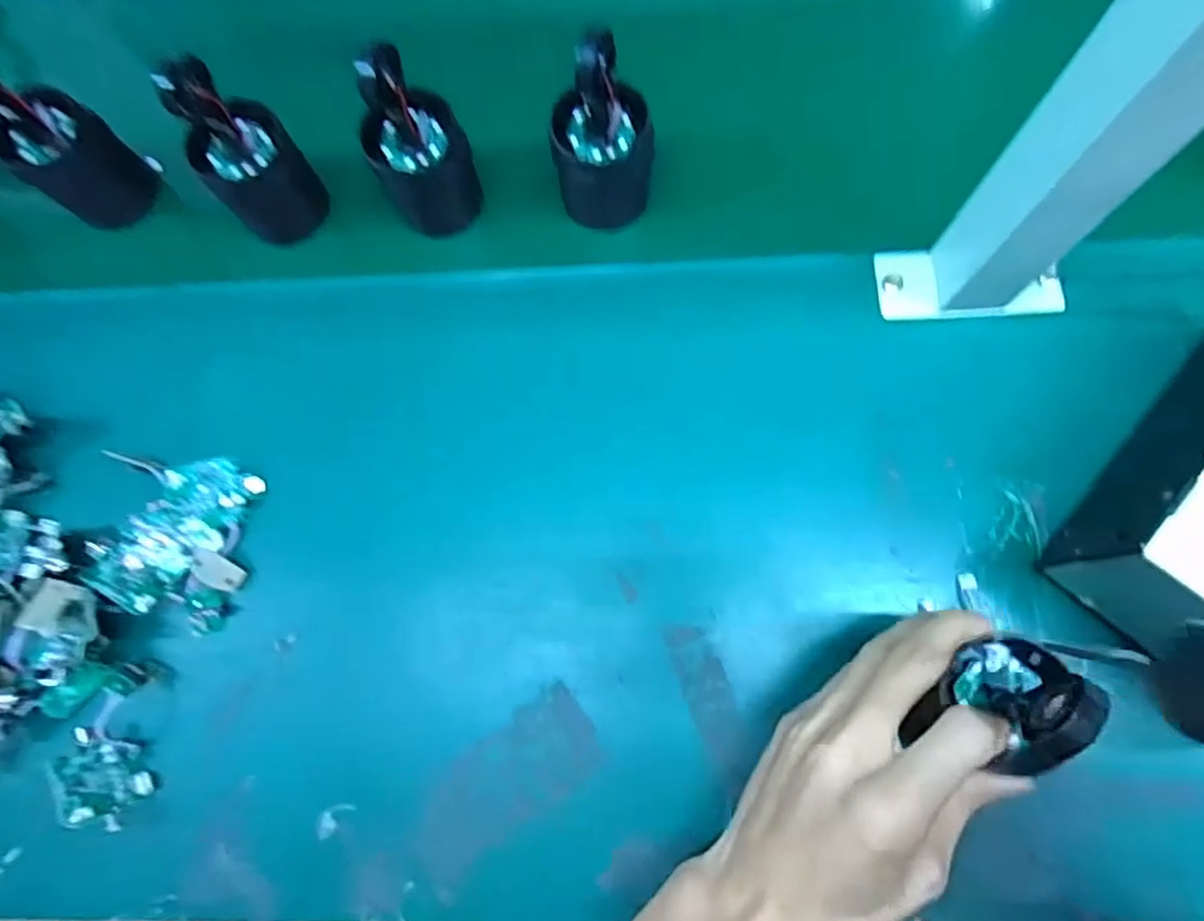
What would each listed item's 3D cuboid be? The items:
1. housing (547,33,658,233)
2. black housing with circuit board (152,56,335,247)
[{"bbox_3d":[0.001,-0.177,0.360,0.056,0.101,0.056,3,77,4],"label":"housing"},{"bbox_3d":[-0.202,-0.172,0.380,0.052,0.112,0.048,-1,76,3],"label":"black housing with circuit board"}]

